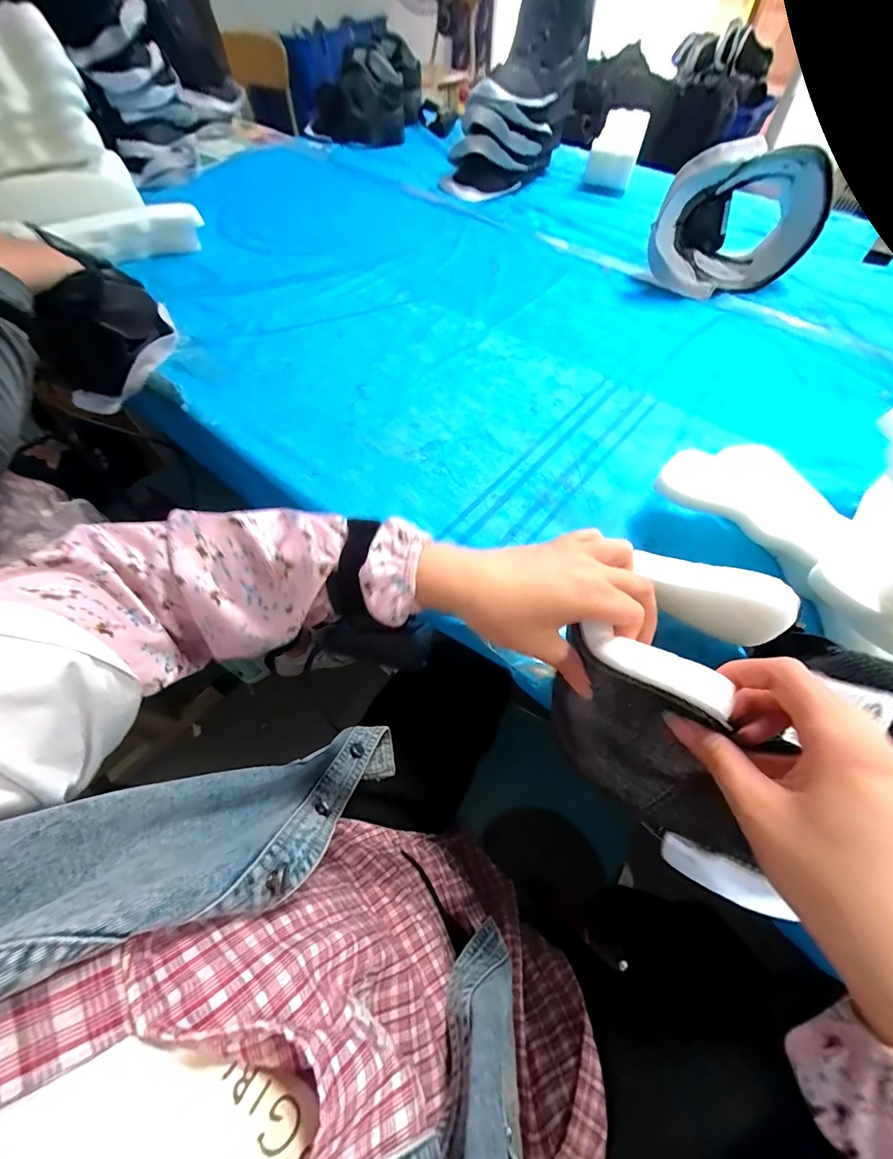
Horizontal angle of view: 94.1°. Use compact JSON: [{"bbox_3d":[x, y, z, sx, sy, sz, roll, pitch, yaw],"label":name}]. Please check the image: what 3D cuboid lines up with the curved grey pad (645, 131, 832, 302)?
[{"bbox_3d":[0.451,-0.542,0.633,0.233,0.162,0.148,-33,64,-15],"label":"curved grey pad"}]

